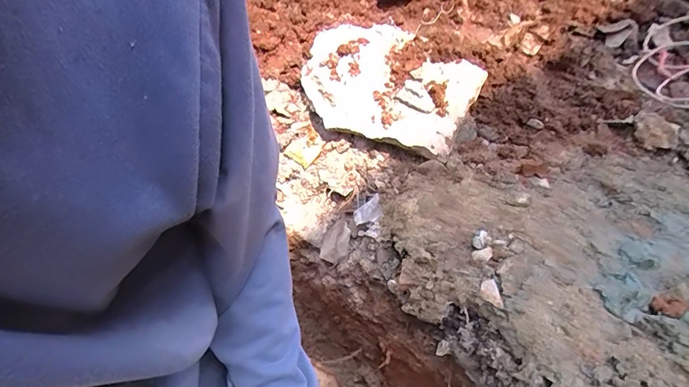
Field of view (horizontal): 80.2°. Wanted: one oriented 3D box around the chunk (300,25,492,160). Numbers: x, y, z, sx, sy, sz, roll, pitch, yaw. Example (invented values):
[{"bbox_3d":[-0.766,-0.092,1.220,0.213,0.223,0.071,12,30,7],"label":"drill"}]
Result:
[{"bbox_3d":[0.114,-0.326,1.146,0.492,0.064,0.385,24,72,17],"label":"chunk"}]

